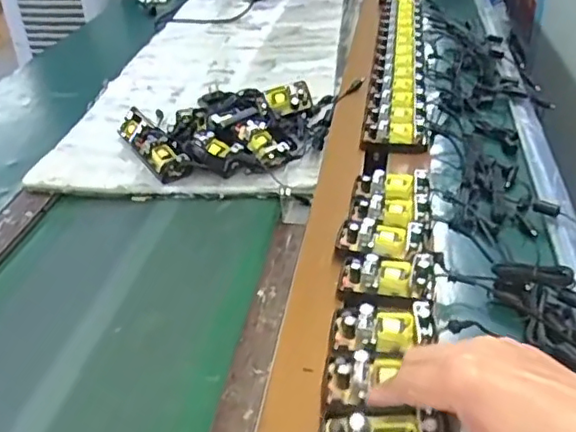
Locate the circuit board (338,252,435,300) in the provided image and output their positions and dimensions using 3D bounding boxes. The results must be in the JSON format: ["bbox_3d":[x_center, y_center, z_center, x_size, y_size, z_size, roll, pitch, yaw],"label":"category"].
[{"bbox_3d":[0.083,0.048,0.512,0.077,0.020,0.039,4,36,11],"label":"circuit board"}]

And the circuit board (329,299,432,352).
[{"bbox_3d":[0.072,0.085,0.460,0.074,0.019,0.041,2,36,9],"label":"circuit board"}]

